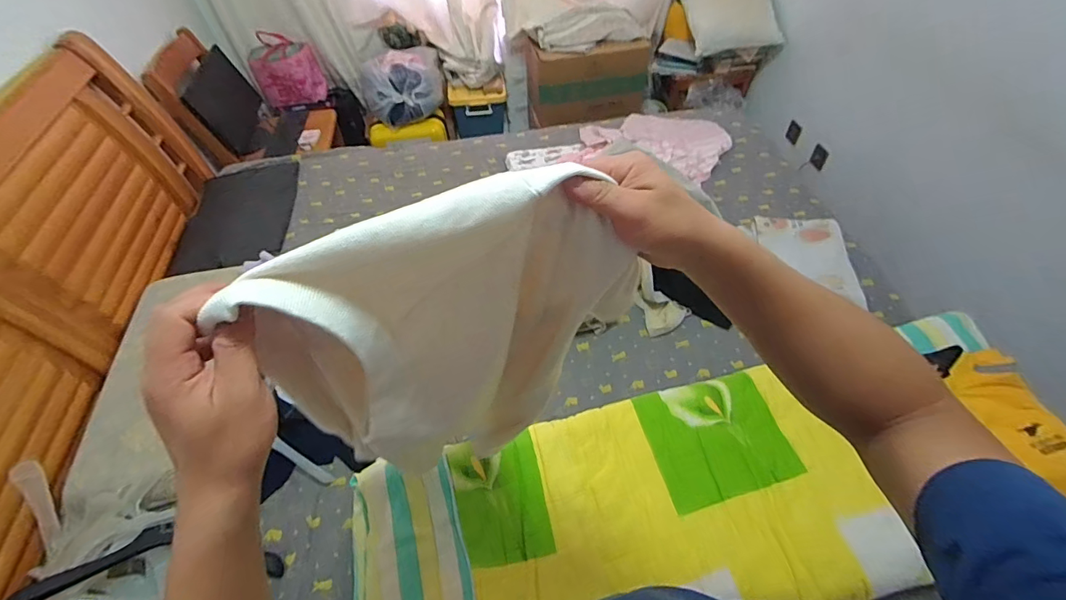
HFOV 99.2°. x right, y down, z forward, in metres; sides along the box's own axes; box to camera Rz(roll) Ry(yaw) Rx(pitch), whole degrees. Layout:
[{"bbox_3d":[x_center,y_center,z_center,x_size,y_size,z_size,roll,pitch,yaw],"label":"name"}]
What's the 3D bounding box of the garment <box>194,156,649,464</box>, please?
[{"bbox_3d":[-0.051,0.051,0.409,0.274,0.310,0.069,-19,54,-12],"label":"garment"}]

